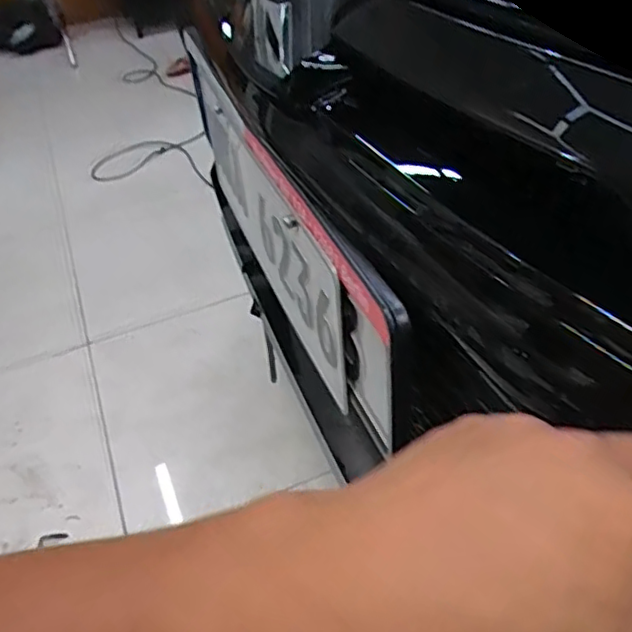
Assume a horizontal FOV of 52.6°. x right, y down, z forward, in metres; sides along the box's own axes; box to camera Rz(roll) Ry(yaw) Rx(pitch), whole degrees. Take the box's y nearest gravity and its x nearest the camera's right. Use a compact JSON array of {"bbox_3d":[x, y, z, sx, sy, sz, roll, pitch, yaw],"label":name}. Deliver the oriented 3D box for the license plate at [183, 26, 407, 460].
[{"bbox_3d":[-0.041,-0.088,0.532,0.020,0.141,0.464,-19,43,-13],"label":"license plate"}]

